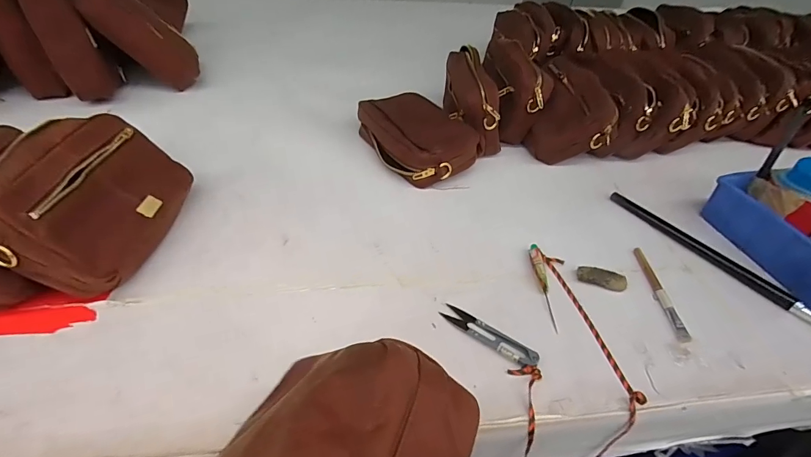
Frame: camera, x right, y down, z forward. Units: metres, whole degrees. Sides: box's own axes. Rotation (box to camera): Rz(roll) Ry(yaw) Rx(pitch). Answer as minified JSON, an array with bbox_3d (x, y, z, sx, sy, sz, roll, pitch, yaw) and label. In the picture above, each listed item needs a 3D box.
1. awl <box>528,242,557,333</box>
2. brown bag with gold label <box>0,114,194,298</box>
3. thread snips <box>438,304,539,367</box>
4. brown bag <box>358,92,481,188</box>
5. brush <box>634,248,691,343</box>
[{"bbox_3d":[0.151,0.060,0.442,0.014,0.009,0.111,4,42,0],"label":"awl"},{"bbox_3d":[-0.321,-0.030,0.416,0.054,0.149,0.190,-24,39,27],"label":"brown bag with gold label"},{"bbox_3d":[0.081,0.102,0.391,0.098,0.009,0.021,31,48,26],"label":"thread snips"},{"bbox_3d":[0.017,-0.143,0.612,0.131,0.057,0.198,-16,46,-21],"label":"brown bag"},{"bbox_3d":[0.285,0.068,0.451,0.013,0.004,0.129,5,42,0],"label":"brush"}]

